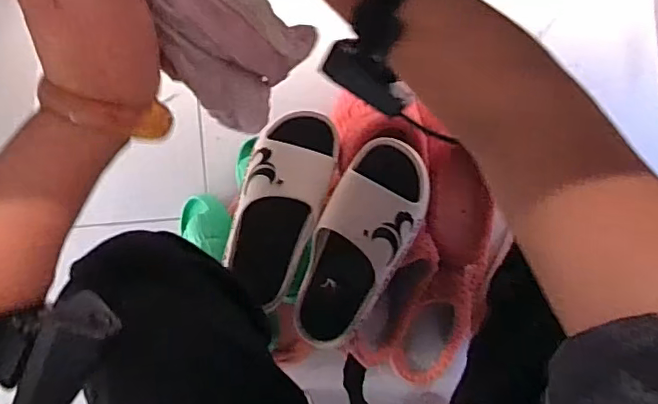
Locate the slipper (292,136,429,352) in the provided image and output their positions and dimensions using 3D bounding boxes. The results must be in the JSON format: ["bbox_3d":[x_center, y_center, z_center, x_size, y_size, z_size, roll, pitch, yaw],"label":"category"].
[{"bbox_3d":[0.032,0.055,0.650,0.105,0.089,0.253,21,107,-5],"label":"slipper"}]

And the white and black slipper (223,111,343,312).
[{"bbox_3d":[-0.063,0.007,0.684,0.101,0.102,0.246,22,93,-5],"label":"white and black slipper"}]

